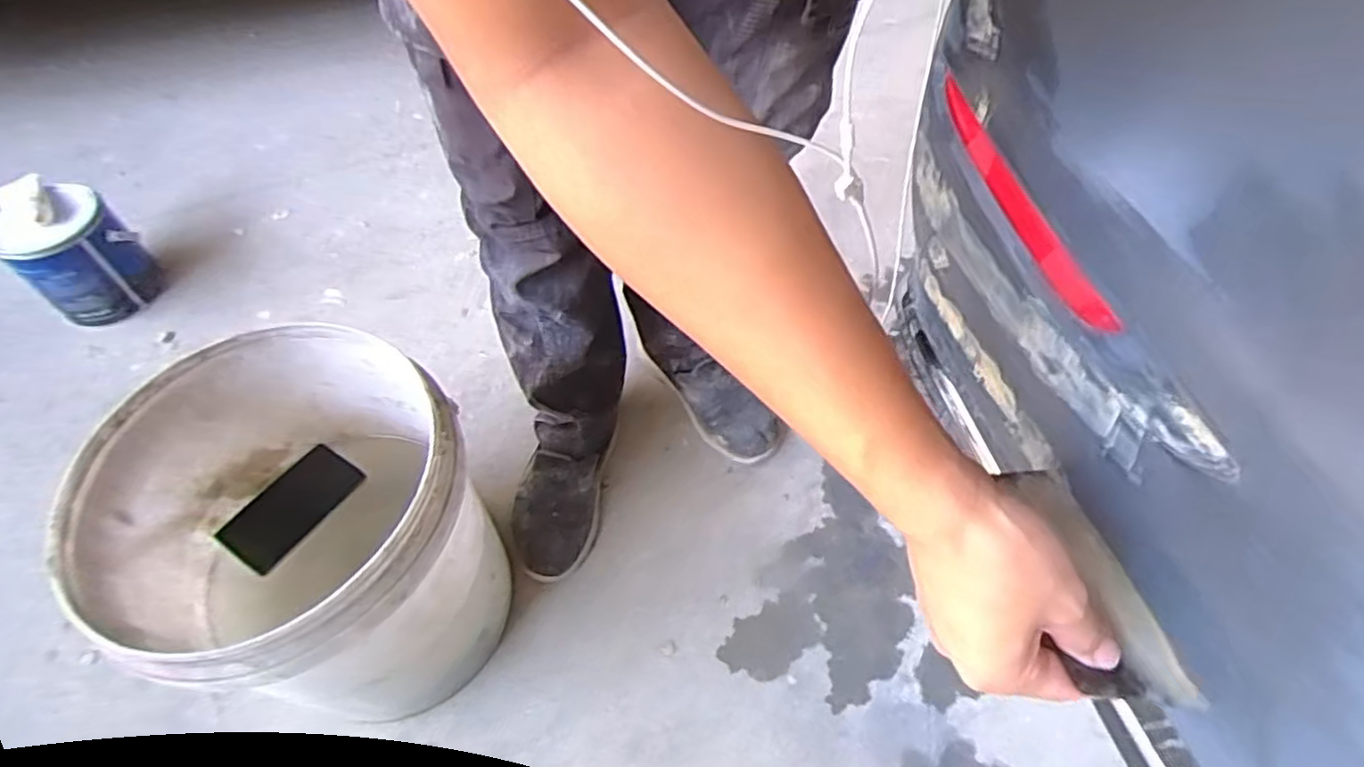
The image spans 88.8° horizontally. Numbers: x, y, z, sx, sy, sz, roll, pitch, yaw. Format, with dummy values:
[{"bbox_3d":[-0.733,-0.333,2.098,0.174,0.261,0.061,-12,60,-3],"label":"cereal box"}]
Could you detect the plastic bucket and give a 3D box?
[{"bbox_3d":[-0.338,0.153,0.677,0.297,0.291,0.291,-1,55,1],"label":"plastic bucket"}]

